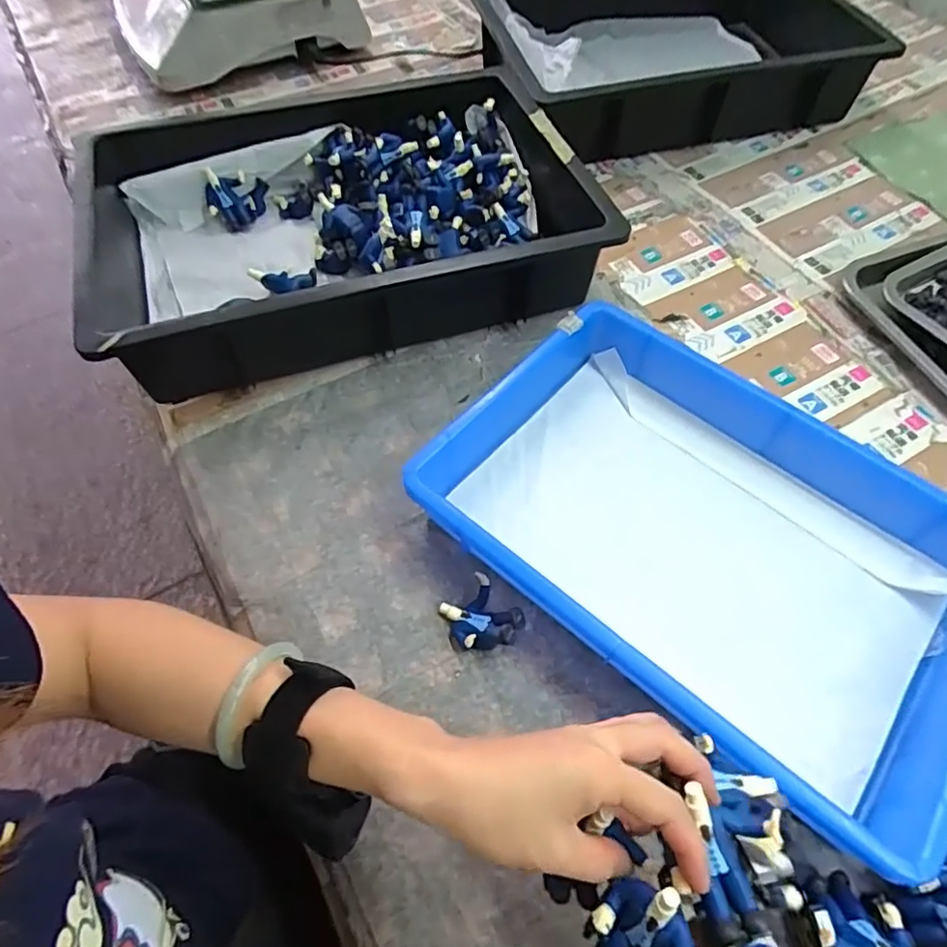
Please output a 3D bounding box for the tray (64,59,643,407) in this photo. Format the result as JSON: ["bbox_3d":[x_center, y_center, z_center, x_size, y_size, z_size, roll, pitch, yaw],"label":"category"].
[{"bbox_3d":[-0.125,-0.246,0.574,0.438,0.095,0.318,-17,60,-10],"label":"tray"}]

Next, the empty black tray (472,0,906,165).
[{"bbox_3d":[0.260,-0.547,0.765,0.472,0.092,0.310,-13,59,-8],"label":"empty black tray"}]

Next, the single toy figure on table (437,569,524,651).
[{"bbox_3d":[0.004,0.098,0.400,0.044,0.034,0.054,-28,63,-16],"label":"single toy figure on table"}]

